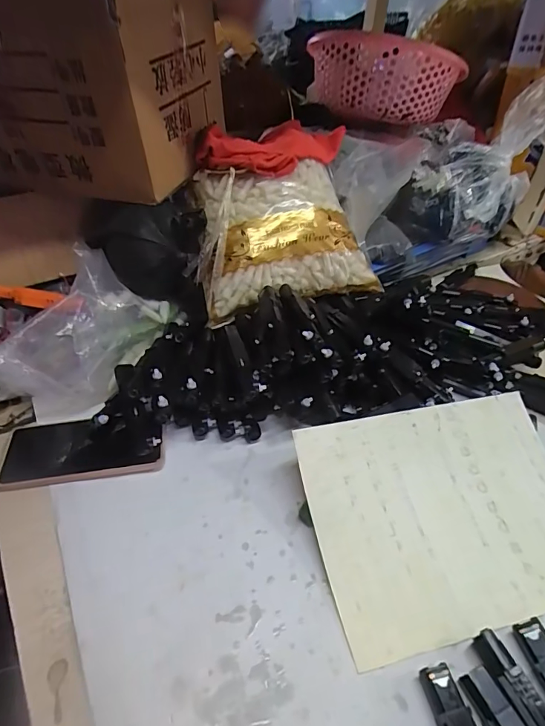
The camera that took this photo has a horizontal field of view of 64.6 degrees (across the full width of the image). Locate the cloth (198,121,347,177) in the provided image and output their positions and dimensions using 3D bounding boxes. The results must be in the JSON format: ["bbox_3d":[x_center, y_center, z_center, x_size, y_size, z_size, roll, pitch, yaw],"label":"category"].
[{"bbox_3d":[0.000,-0.306,0.602,0.128,0.044,0.199,28,48,24],"label":"cloth"}]

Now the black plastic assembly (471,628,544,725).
[{"bbox_3d":[0.188,0.253,0.304,0.023,0.015,0.117,-13,44,-16],"label":"black plastic assembly"}]

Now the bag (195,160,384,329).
[{"bbox_3d":[0.005,-0.172,0.587,0.233,0.137,0.172,-14,45,-18],"label":"bag"}]

